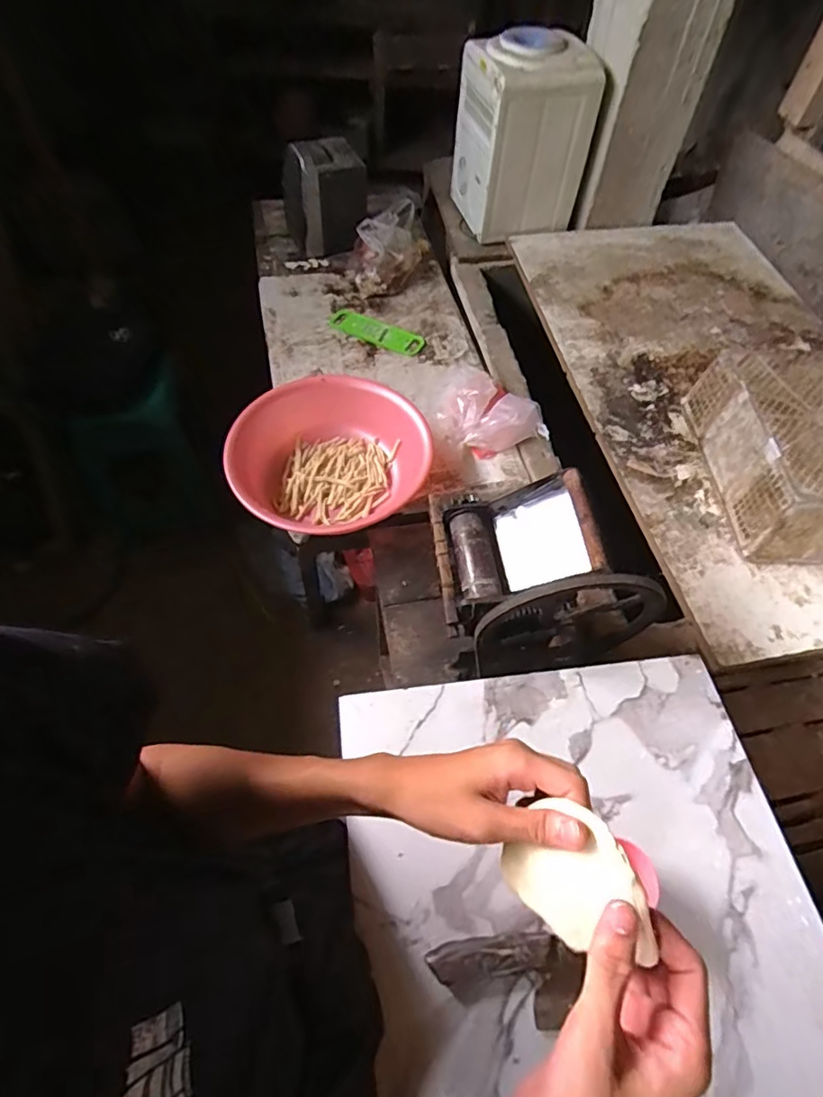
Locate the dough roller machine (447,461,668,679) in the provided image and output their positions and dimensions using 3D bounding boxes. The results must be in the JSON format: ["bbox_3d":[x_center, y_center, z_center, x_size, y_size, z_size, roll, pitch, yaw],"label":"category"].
[{"bbox_3d":[0.188,0.018,0.818,0.257,0.236,0.246,-10,59,-9],"label":"dough roller machine"}]

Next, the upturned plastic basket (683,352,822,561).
[{"bbox_3d":[0.829,-0.204,1.163,0.330,0.185,0.456,1,58,-2],"label":"upturned plastic basket"}]

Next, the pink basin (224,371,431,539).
[{"bbox_3d":[-0.174,-0.182,1.197,0.404,0.168,0.393,1,58,-2],"label":"pink basin"}]

